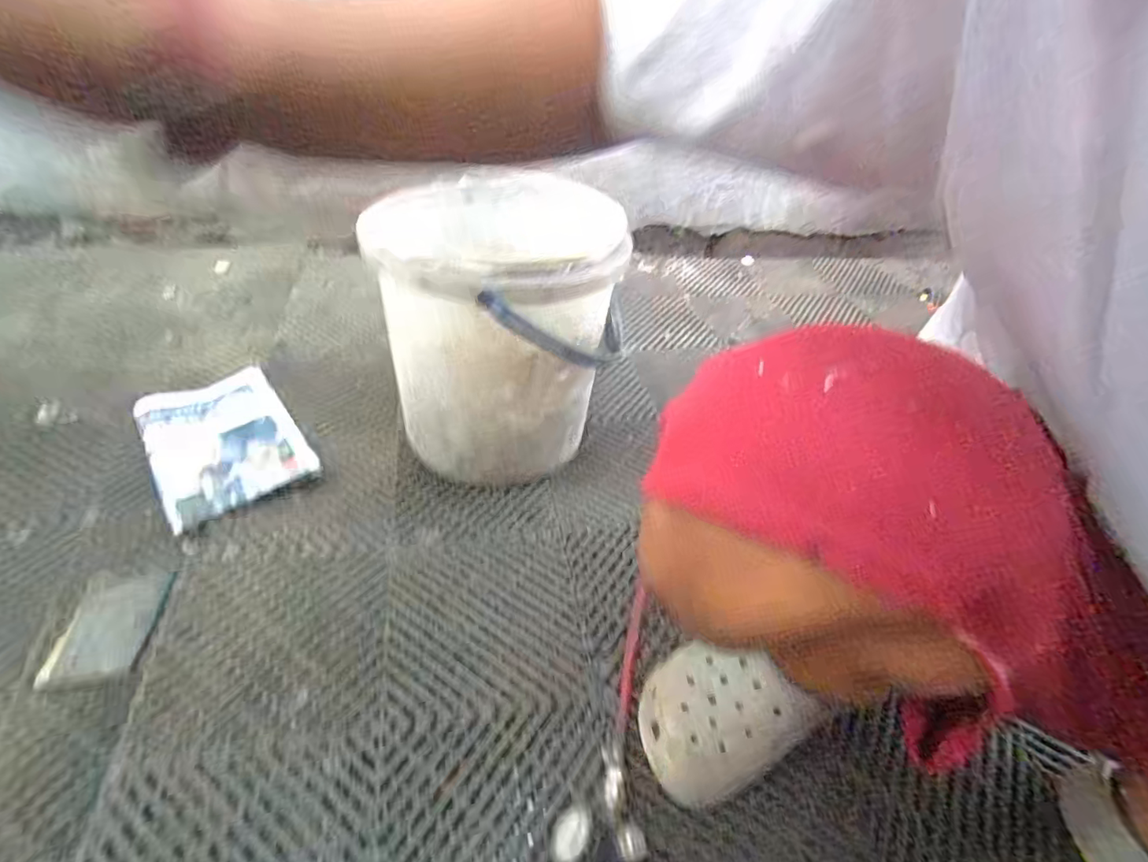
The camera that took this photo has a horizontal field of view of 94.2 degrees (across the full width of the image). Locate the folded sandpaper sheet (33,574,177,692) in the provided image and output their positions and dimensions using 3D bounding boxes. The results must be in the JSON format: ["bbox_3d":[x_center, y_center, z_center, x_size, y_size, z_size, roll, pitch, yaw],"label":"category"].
[{"bbox_3d":[-0.451,0.187,0.522,0.080,0.010,0.112,-2,42,-11],"label":"folded sandpaper sheet"}]

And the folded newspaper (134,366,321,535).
[{"bbox_3d":[-0.463,0.009,0.706,0.163,0.019,0.289,-25,46,-31],"label":"folded newspaper"}]

